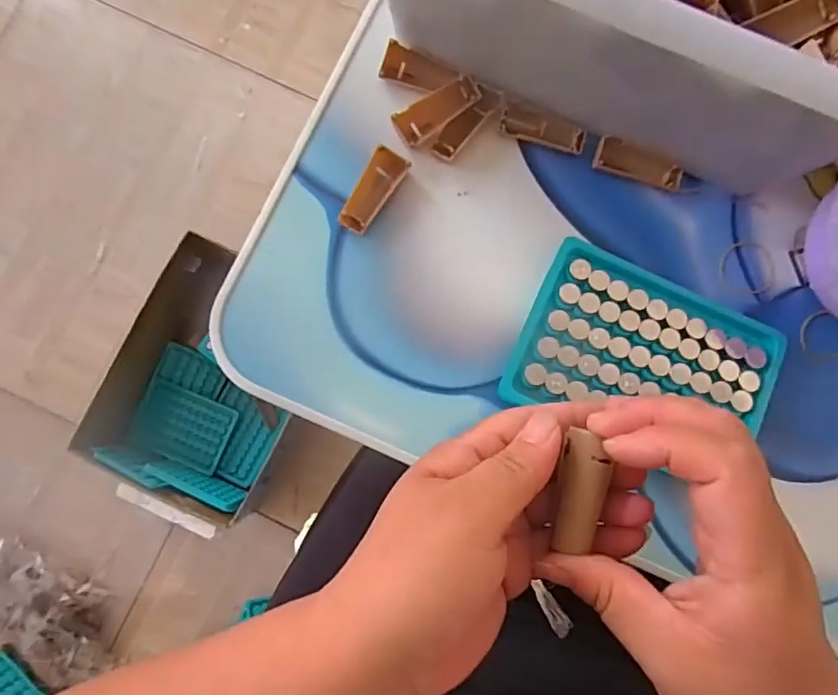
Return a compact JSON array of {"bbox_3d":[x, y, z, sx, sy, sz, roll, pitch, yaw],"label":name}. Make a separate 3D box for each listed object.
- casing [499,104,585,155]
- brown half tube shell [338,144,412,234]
[{"bbox_3d":[0.072,-0.126,0.320,0.049,0.008,0.016,14,82,0],"label":"casing"},{"bbox_3d":[-0.026,-0.088,0.313,0.020,0.011,0.051,32,83,2],"label":"brown half tube shell"}]

